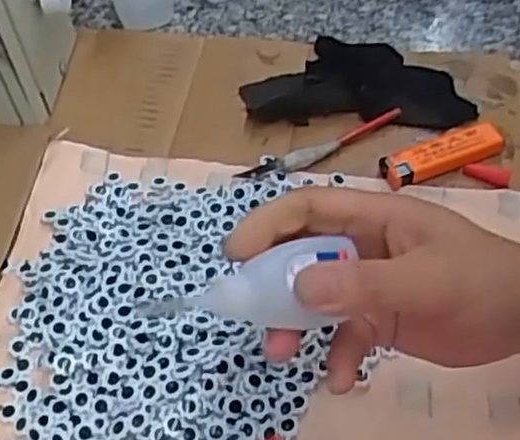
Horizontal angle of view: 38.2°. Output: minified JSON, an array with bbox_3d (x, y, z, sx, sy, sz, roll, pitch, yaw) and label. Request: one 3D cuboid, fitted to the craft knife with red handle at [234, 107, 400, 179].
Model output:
[{"bbox_3d":[0.041,-0.047,0.496,0.118,0.004,0.015,-22,72,-11],"label":"craft knife with red handle"}]

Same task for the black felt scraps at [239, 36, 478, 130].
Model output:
[{"bbox_3d":[0.068,-0.095,0.523,0.155,0.026,0.059,3,52,6],"label":"black felt scraps"}]

